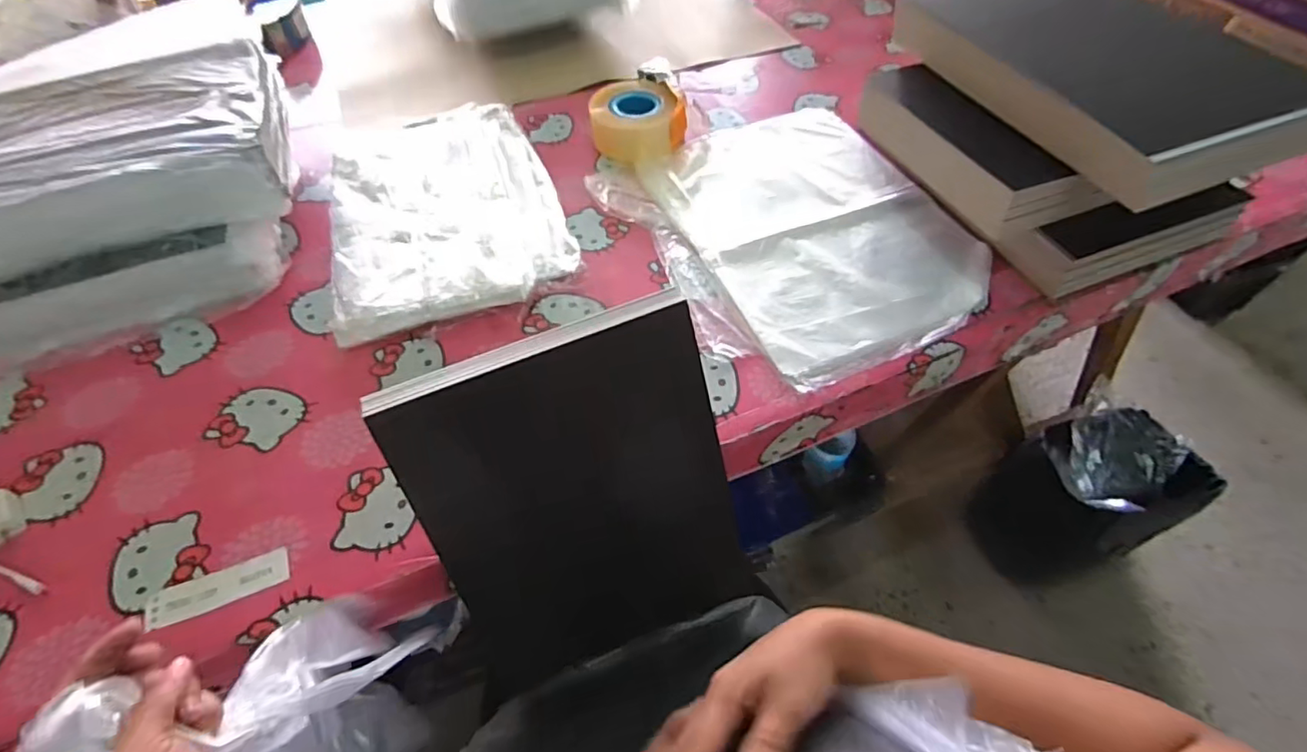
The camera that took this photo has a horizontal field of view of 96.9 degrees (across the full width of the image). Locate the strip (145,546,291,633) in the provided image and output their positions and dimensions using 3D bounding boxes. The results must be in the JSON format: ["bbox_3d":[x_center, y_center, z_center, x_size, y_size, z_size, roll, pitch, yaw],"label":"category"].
[{"bbox_3d":[-0.358,0.173,0.478,0.107,0.006,0.031,-19,55,-12],"label":"strip"}]

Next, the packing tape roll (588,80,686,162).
[{"bbox_3d":[-0.024,-0.365,0.831,0.126,0.060,0.122,-1,53,1],"label":"packing tape roll"}]

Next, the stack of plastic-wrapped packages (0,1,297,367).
[{"bbox_3d":[-0.636,-0.218,0.673,0.405,0.137,0.340,-21,56,-13],"label":"stack of plastic-wrapped packages"}]

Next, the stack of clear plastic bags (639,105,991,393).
[{"bbox_3d":[0.179,-0.186,0.720,0.353,0.021,0.427,-20,55,-12],"label":"stack of clear plastic bags"}]

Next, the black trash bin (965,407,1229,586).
[{"bbox_3d":[0.879,0.257,1.210,0.281,0.374,0.246,-21,55,-13],"label":"black trash bin"}]

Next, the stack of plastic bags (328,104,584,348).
[{"bbox_3d":[-0.261,-0.216,0.720,0.273,0.042,0.365,-16,55,-10],"label":"stack of plastic bags"}]

